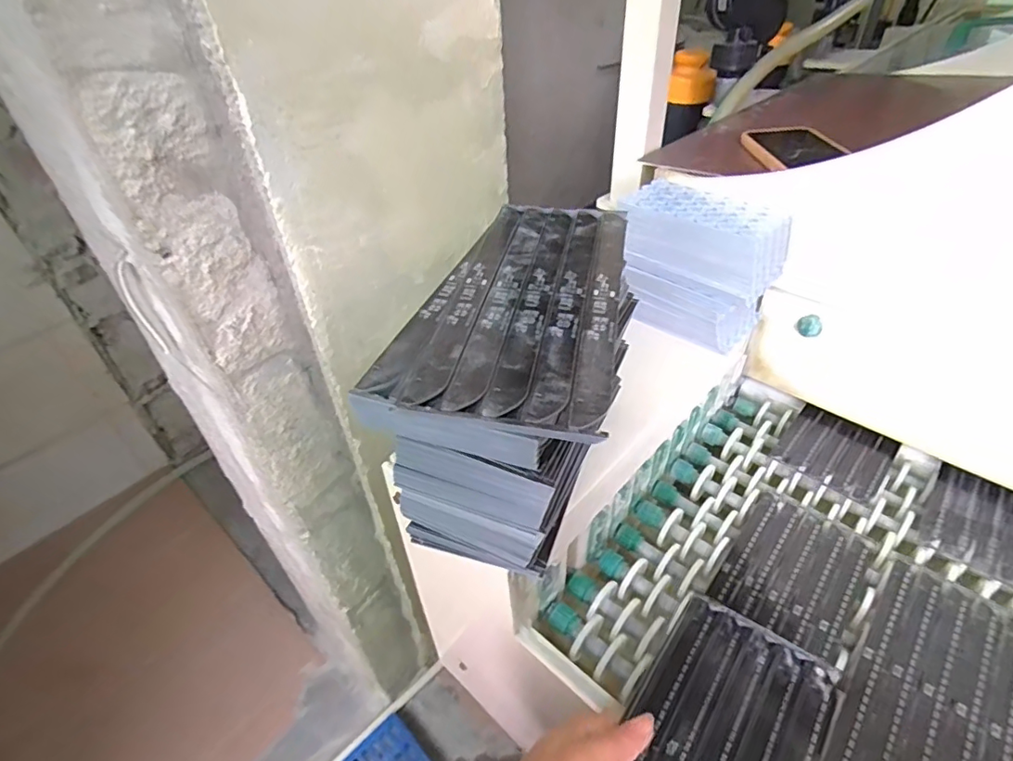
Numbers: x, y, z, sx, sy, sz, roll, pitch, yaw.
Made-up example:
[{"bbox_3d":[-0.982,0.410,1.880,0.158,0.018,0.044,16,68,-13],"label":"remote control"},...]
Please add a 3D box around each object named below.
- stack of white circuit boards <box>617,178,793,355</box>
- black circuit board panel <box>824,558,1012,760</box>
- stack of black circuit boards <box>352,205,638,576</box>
[{"bbox_3d":[0.195,-0.121,0.556,0.161,0.116,0.097,26,47,28],"label":"stack of white circuit boards"},{"bbox_3d":[0.304,0.233,0.381,0.098,0.009,0.229,29,48,30],"label":"black circuit board panel"},{"bbox_3d":[0.012,0.002,0.372,0.122,0.155,0.230,9,41,12],"label":"stack of black circuit boards"}]

